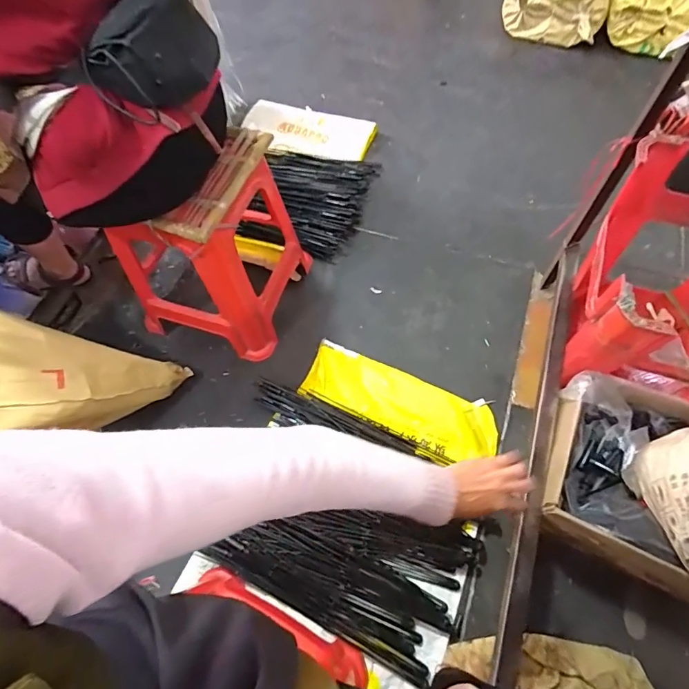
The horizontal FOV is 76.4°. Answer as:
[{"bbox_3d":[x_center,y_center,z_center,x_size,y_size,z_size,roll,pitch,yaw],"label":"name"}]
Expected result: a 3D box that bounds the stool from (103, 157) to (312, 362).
[{"bbox_3d":[-0.347,-0.234,1.135,0.365,0.424,0.350,13,63,10],"label":"stool"}]

